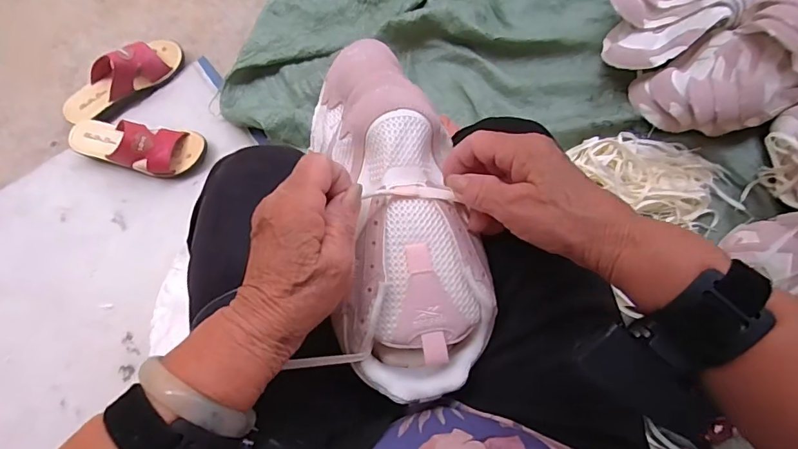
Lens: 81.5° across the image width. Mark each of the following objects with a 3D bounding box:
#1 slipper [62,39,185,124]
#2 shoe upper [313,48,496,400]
[{"bbox_3d":[-0.504,-0.268,0.836,0.229,0.071,0.076,-36,78,-8],"label":"slipper"},{"bbox_3d":[-0.006,-0.021,0.346,0.102,0.070,0.282,-11,75,-2],"label":"shoe upper"}]

